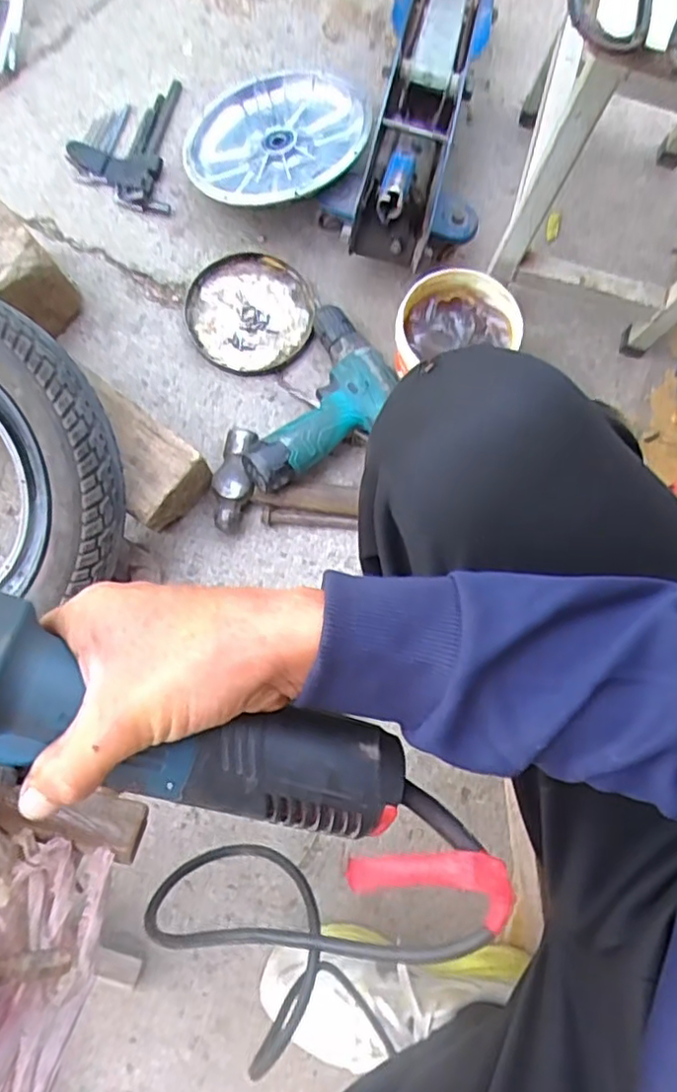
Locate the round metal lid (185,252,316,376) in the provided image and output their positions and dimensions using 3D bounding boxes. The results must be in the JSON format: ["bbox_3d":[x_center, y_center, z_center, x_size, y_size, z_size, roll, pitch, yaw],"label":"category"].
[{"bbox_3d":[-0.104,-0.270,0.743,0.141,0.019,0.139,0,79,-1],"label":"round metal lid"}]

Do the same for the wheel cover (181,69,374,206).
[{"bbox_3d":[-0.071,-0.464,0.732,0.210,0.024,0.199,-40,70,-5],"label":"wheel cover"}]

